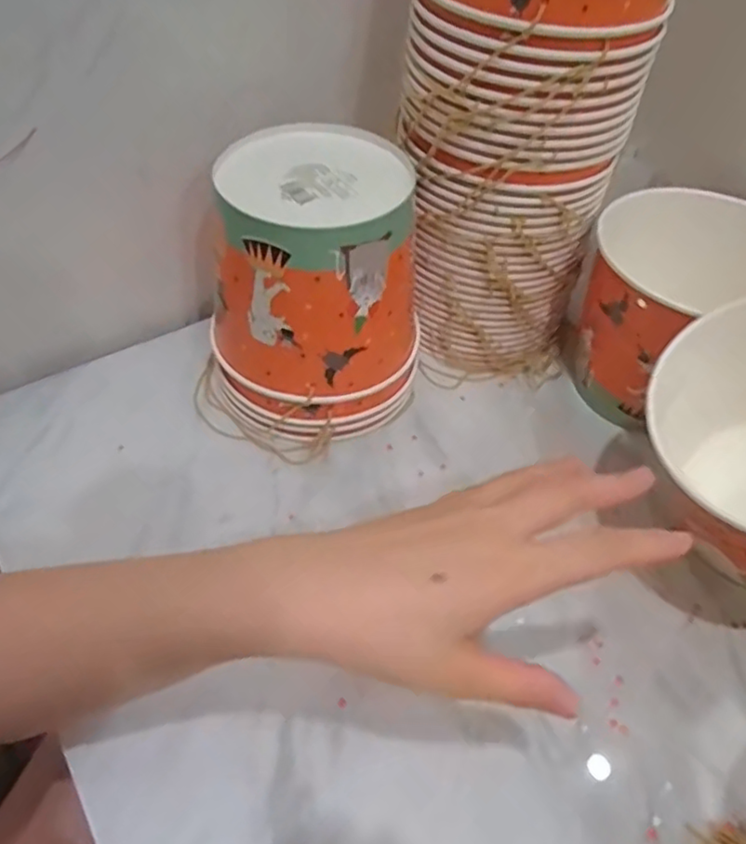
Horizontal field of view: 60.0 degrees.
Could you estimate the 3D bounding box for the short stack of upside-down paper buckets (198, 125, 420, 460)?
[{"bbox_3d":[-0.054,-0.090,0.471,0.158,0.179,0.144,-11,53,-12],"label":"short stack of upside-down paper buckets"}]

